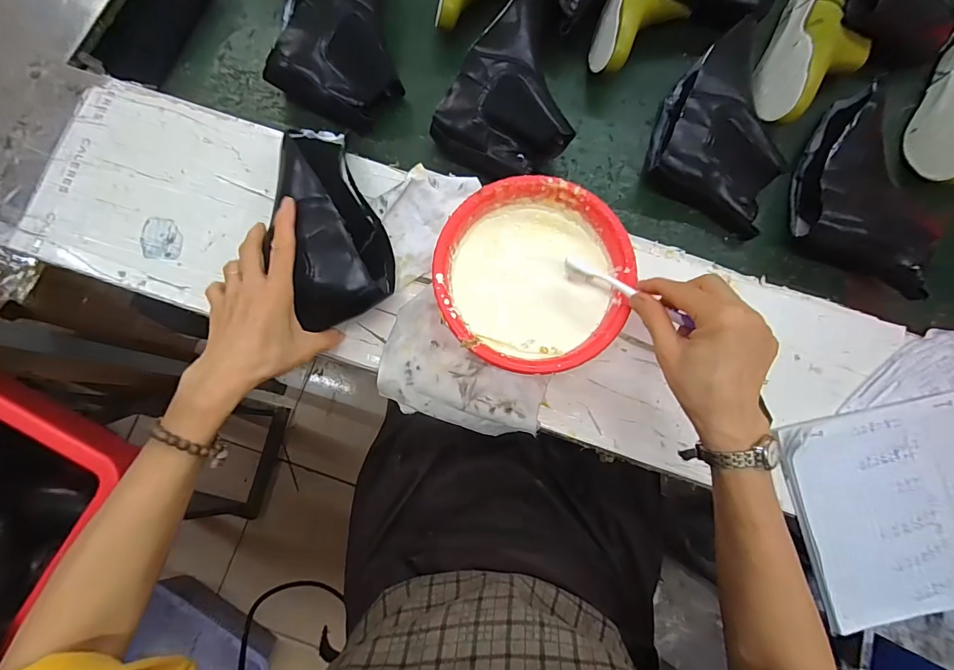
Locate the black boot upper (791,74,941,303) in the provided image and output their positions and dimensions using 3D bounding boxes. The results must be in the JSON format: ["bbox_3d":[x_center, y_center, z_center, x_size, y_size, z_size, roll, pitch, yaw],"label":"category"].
[{"bbox_3d":[0.472,-0.194,0.499,0.132,0.062,0.266,15,79,2],"label":"black boot upper"}]

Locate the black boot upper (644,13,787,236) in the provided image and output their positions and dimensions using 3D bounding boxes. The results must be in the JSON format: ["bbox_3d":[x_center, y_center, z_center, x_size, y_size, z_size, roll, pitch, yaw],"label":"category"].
[{"bbox_3d":[0.316,-0.273,0.517,0.152,0.061,0.274,21,80,3],"label":"black boot upper"}]

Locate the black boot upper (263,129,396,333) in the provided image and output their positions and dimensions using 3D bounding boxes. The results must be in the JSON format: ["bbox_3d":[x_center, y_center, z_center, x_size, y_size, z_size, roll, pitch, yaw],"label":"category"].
[{"bbox_3d":[-0.144,-0.111,0.427,0.088,0.062,0.198,-13,84,-3],"label":"black boot upper"}]

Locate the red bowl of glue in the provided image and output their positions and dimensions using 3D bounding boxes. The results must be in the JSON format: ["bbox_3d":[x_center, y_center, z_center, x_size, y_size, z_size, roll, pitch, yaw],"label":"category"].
[{"bbox_3d":[0.055,-0.056,0.426,0.183,0.067,0.186,0,79,-1],"label":"red bowl of glue"}]

